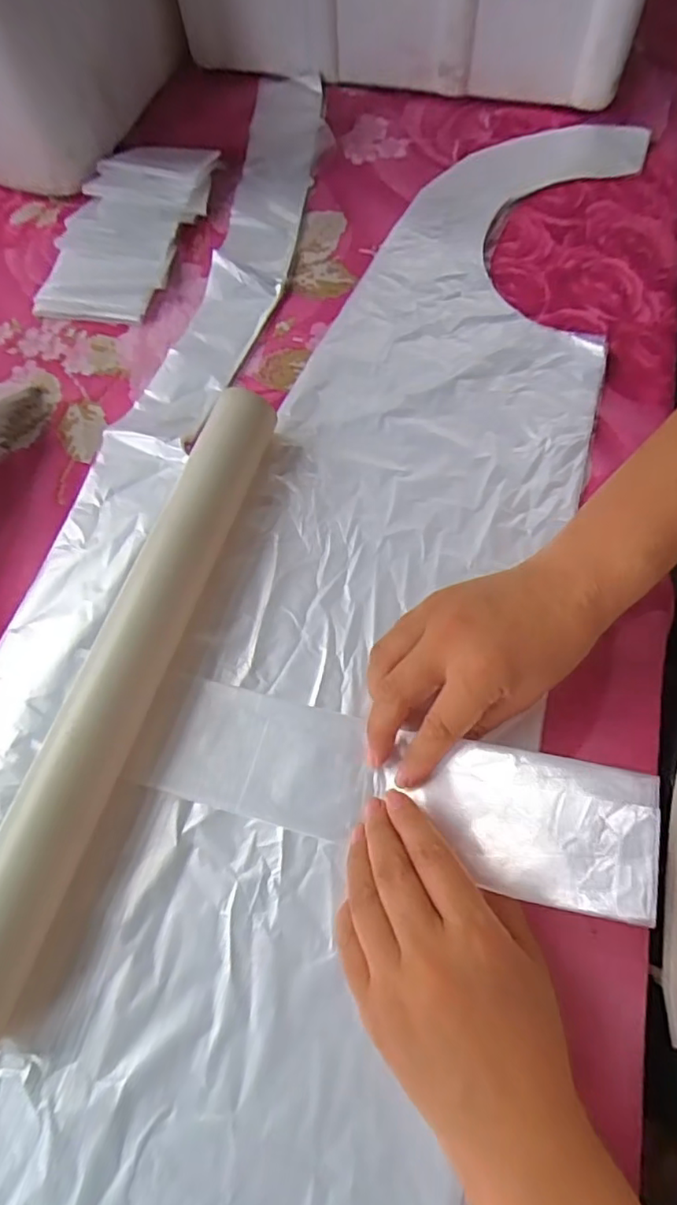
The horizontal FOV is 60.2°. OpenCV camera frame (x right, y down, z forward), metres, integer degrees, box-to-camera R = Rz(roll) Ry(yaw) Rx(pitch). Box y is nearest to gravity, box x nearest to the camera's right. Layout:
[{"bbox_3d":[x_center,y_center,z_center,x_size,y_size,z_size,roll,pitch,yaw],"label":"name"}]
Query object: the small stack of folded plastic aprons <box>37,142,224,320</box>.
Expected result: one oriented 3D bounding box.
[{"bbox_3d":[-0.164,-0.301,0.468,0.091,0.030,0.188,12,68,8],"label":"small stack of folded plastic aprons"}]

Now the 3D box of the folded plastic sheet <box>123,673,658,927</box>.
[{"bbox_3d":[0.015,0.087,0.285,0.243,0.035,0.061,7,66,22],"label":"folded plastic sheet"}]

